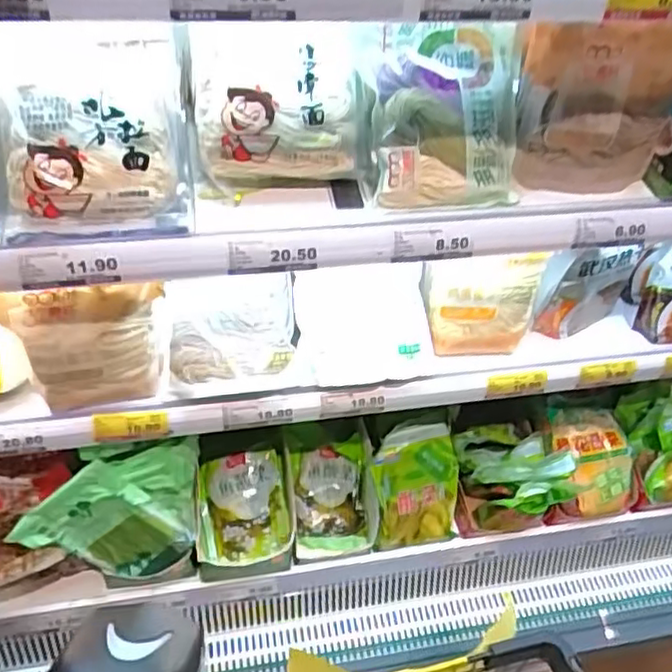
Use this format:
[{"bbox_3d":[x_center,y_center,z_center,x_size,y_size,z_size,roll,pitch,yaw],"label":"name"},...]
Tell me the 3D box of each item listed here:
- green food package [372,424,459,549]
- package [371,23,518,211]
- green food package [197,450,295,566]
[{"bbox_3d":[0.133,0.237,1.049,0.142,0.190,0.026,-8,8,-24],"label":"green food package"},{"bbox_3d":[0.113,-0.225,0.688,0.148,0.027,0.182,-3,90,-6],"label":"package"},{"bbox_3d":[-0.139,0.263,1.021,0.140,0.060,0.156,-3,50,-9],"label":"green food package"}]

